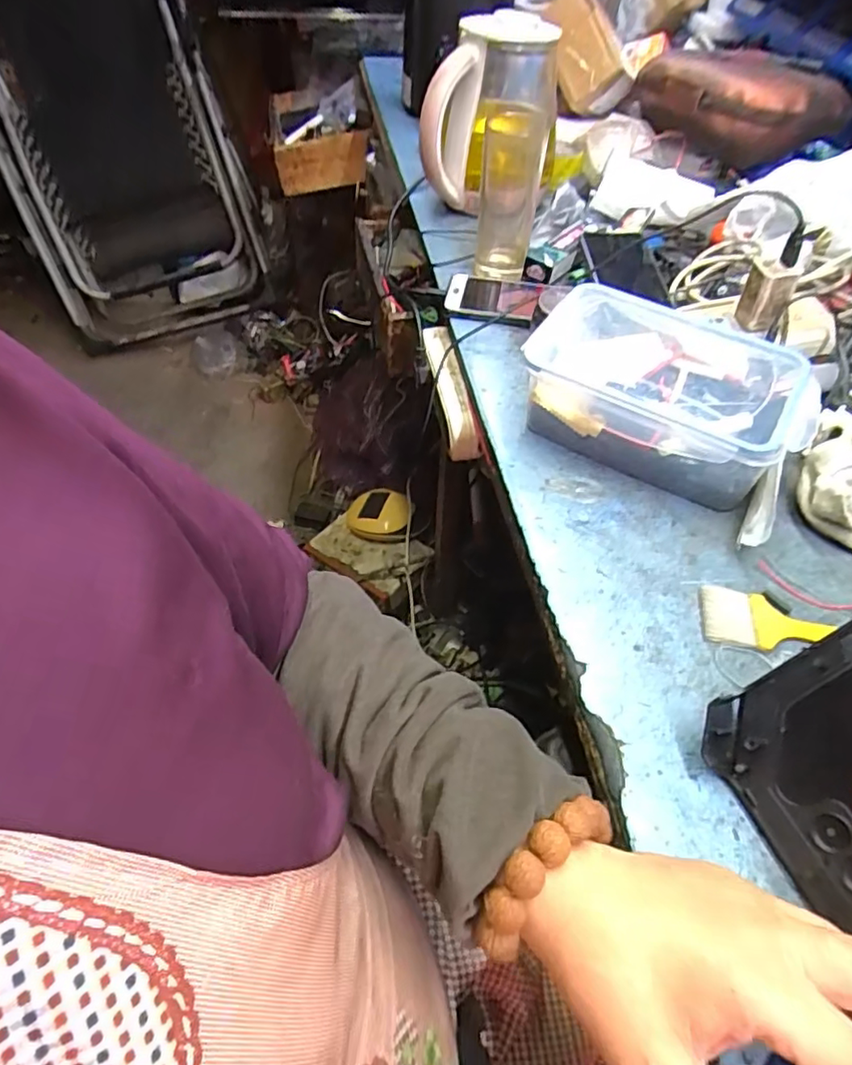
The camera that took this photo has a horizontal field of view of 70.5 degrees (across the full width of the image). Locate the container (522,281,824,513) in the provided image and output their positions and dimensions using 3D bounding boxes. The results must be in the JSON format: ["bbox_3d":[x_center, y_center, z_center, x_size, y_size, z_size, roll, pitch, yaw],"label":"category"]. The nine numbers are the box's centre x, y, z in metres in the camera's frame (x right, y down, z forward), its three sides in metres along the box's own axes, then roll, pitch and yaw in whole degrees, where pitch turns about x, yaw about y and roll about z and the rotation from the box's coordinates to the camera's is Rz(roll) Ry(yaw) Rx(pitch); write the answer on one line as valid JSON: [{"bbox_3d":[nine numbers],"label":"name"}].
[{"bbox_3d":[0.201,-0.123,0.517,0.219,0.077,0.163,29,55,20],"label":"container"}]

